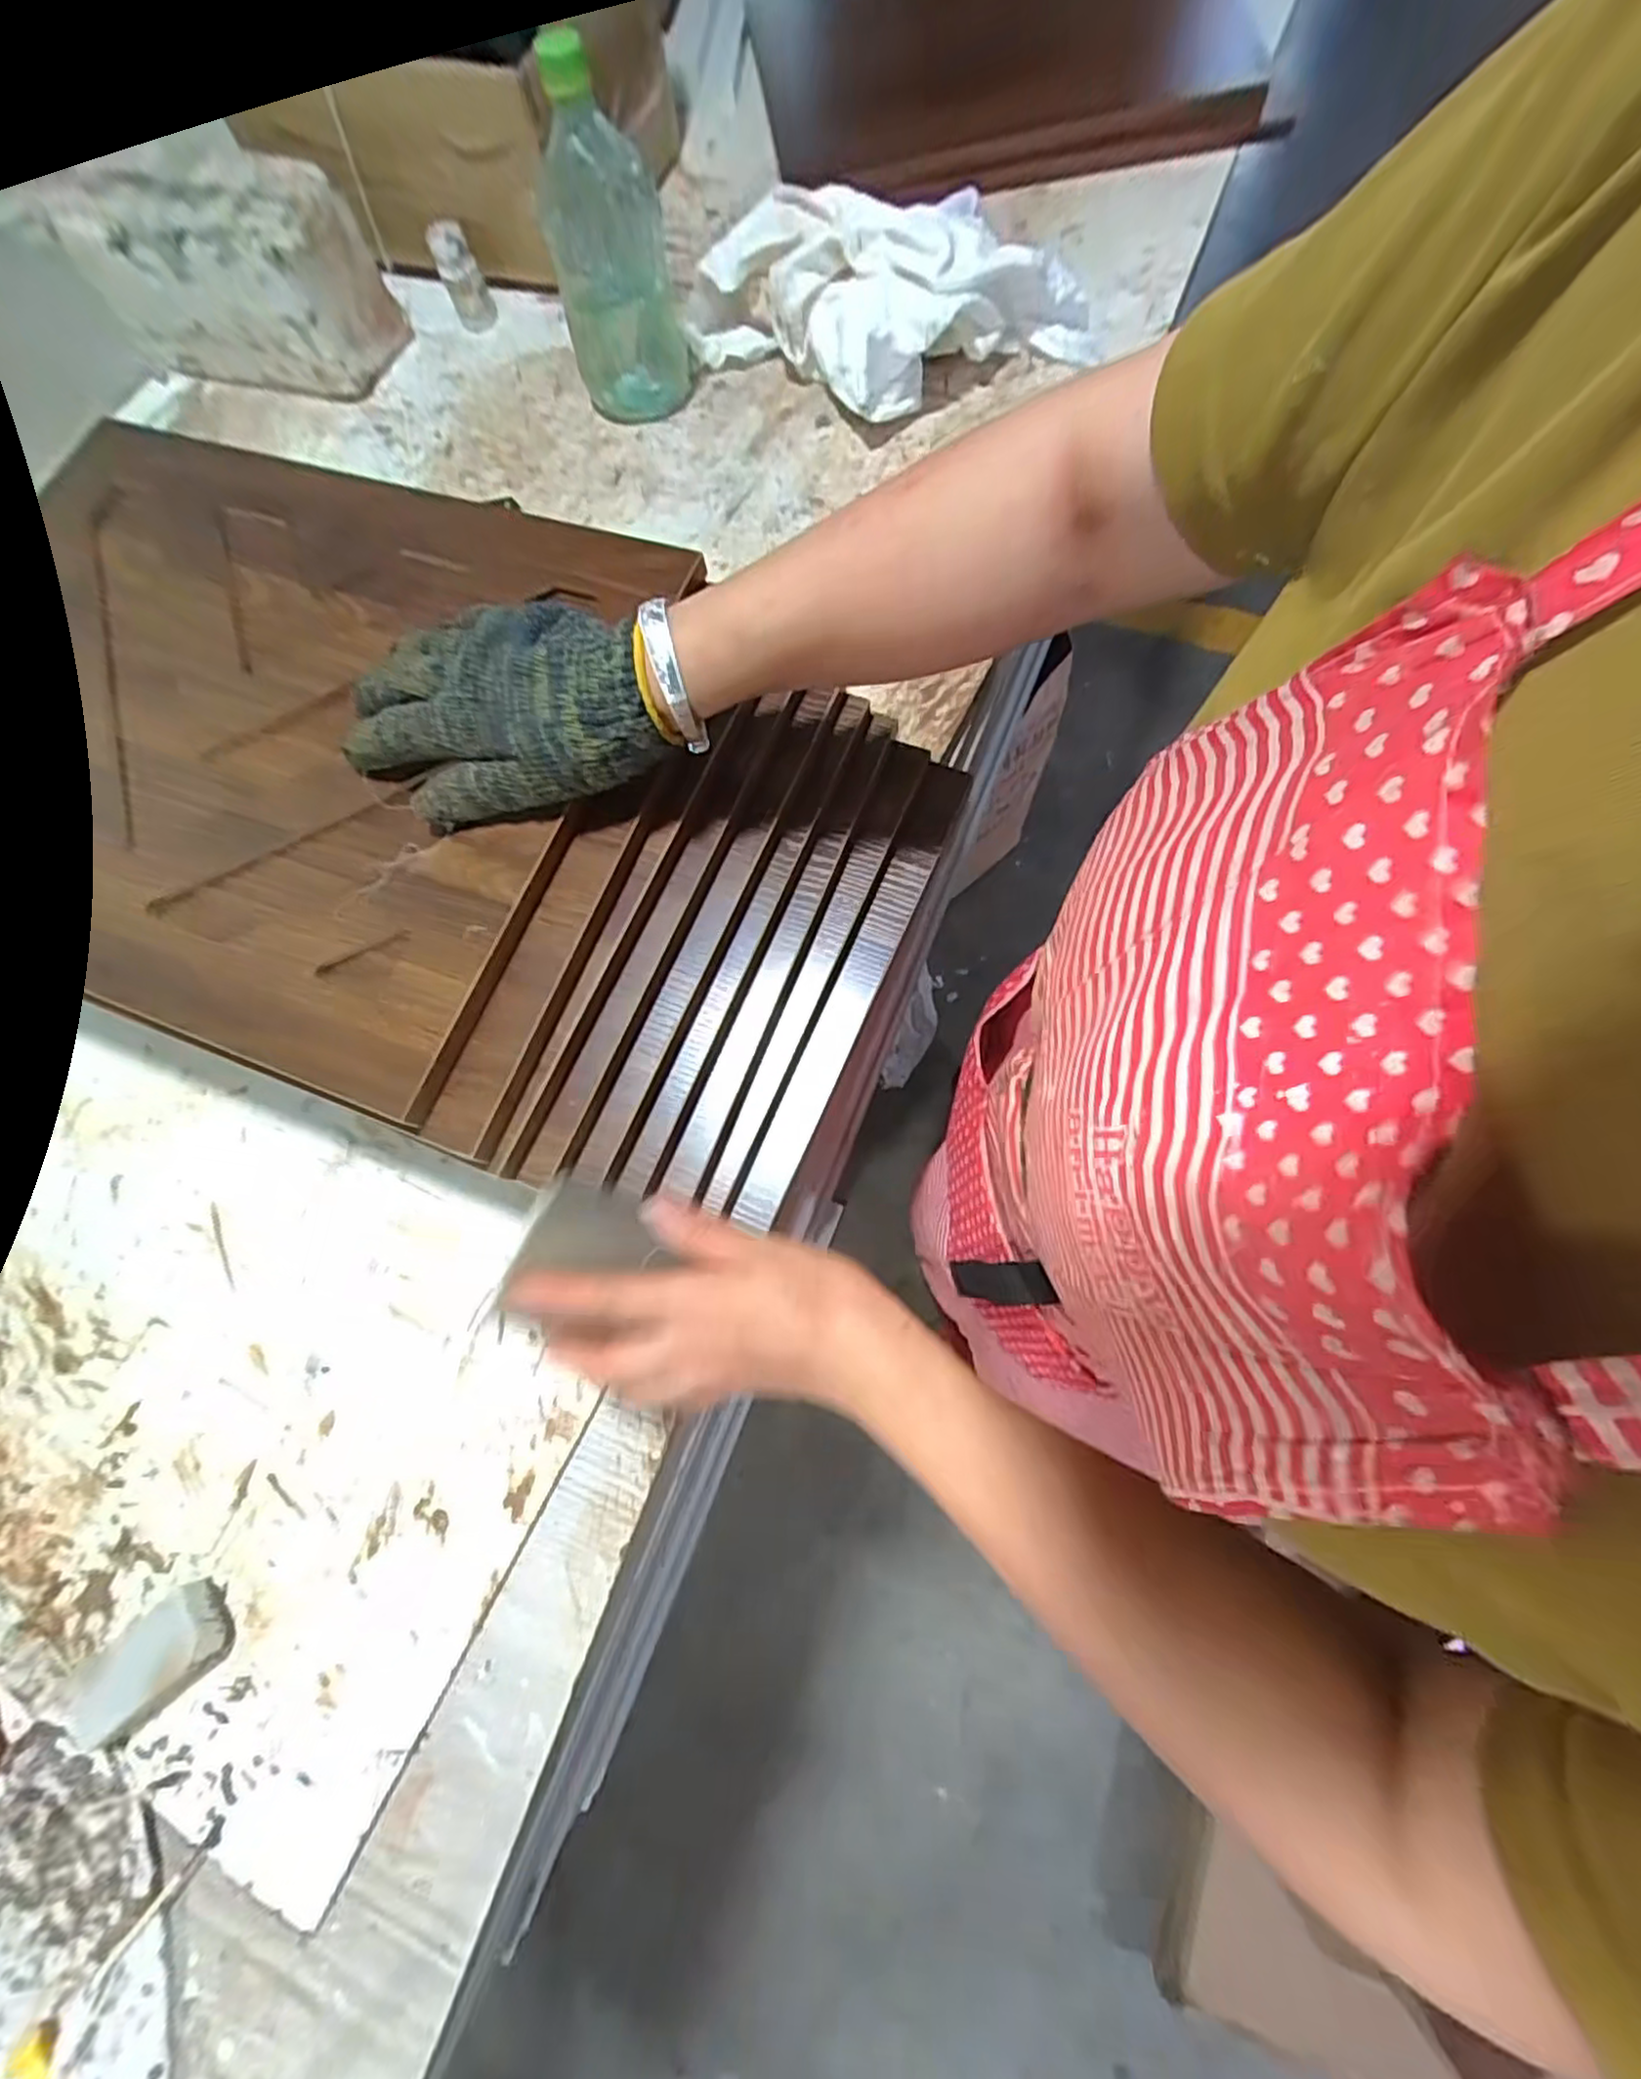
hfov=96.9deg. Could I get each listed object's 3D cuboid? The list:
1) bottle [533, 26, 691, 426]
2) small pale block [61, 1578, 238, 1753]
[{"bbox_3d":[-0.151,-0.558,0.519,0.083,0.185,0.069,-14,73,0],"label":"bottle"},{"bbox_3d":[-0.338,0.312,0.359,0.079,0.021,0.042,-38,75,-7],"label":"small pale block"}]

